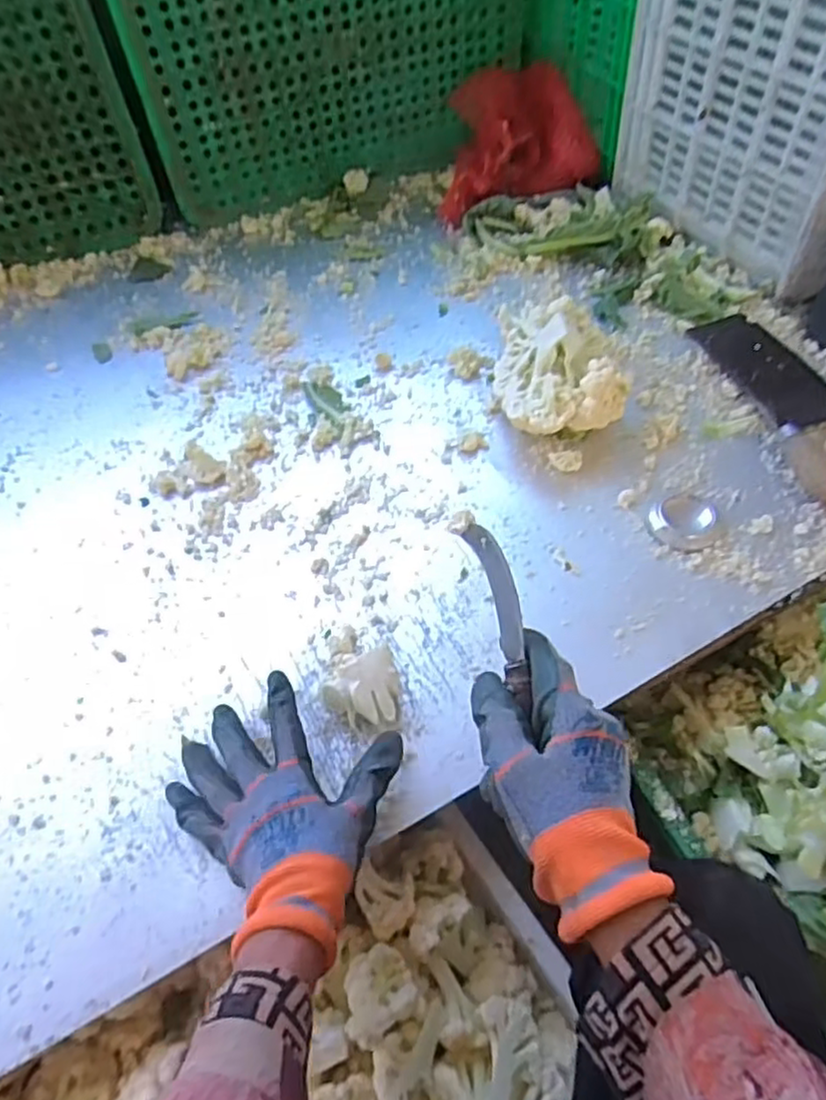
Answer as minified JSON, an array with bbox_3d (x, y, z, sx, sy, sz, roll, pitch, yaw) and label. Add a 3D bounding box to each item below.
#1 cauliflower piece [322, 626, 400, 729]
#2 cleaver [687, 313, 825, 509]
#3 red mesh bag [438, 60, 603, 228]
[{"bbox_3d":[-0.042,0.095,0.545,0.056,0.035,0.091,-7,53,-1],"label":"cauliflower piece"},{"bbox_3d":[0.371,-0.145,0.676,0.075,0.034,0.266,-14,54,-6],"label":"cleaver"},{"bbox_3d":[0.135,-0.535,0.910,0.199,0.127,0.152,-4,57,1],"label":"red mesh bag"}]

